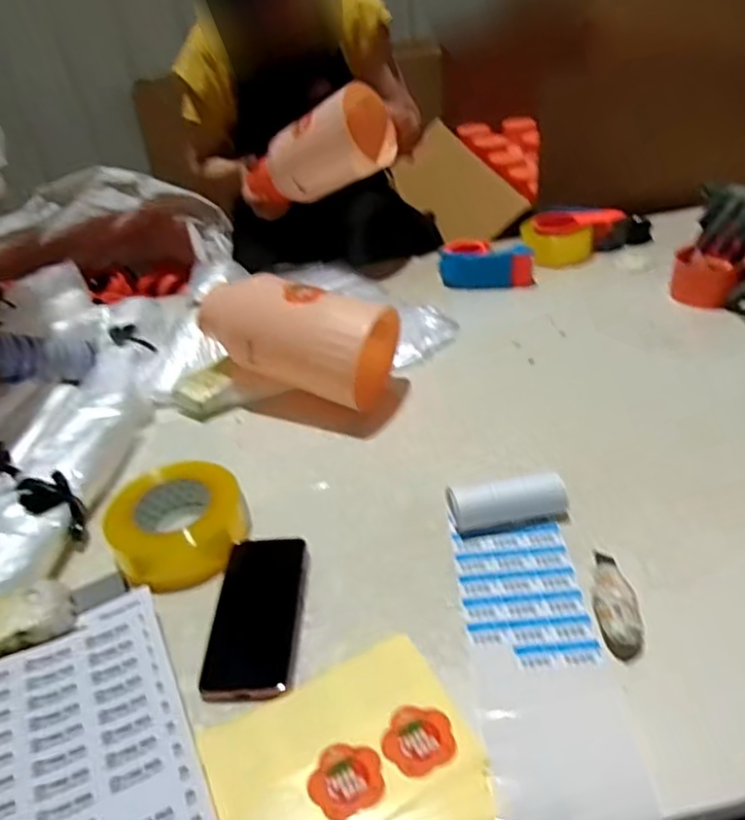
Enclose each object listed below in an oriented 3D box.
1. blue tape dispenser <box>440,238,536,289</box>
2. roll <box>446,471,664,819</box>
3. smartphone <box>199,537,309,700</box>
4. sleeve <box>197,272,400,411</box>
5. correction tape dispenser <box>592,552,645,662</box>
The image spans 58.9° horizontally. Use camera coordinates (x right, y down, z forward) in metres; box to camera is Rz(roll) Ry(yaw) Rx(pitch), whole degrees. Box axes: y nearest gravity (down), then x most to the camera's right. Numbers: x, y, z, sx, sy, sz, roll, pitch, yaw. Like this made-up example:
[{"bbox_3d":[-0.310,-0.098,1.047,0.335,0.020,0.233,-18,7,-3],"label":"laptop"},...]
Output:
[{"bbox_3d":[0.190,-0.246,1.107,0.154,0.054,0.077,-2,36,8],"label":"blue tape dispenser"},{"bbox_3d":[0.138,0.261,0.564,0.114,0.195,0.393,0,35,-2],"label":"roll"},{"bbox_3d":[-0.103,0.183,0.594,0.075,0.006,0.154,4,45,-2],"label":"smartphone"},{"bbox_3d":[-0.099,-0.095,0.867,0.236,0.146,0.116,8,37,20],"label":"sleeve"},{"bbox_3d":[0.214,0.166,0.582,0.035,0.021,0.112,-1,35,8],"label":"correction tape dispenser"}]

